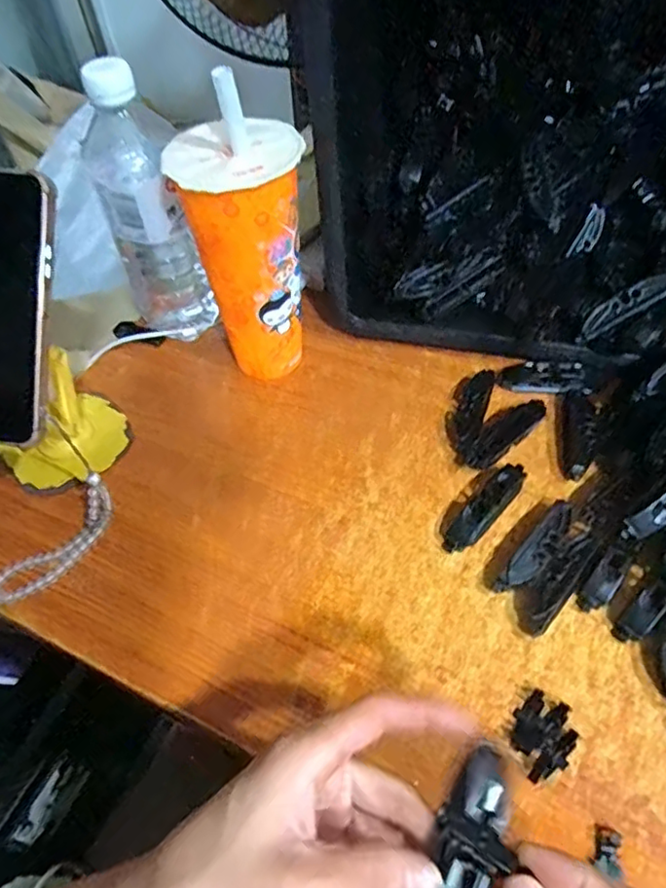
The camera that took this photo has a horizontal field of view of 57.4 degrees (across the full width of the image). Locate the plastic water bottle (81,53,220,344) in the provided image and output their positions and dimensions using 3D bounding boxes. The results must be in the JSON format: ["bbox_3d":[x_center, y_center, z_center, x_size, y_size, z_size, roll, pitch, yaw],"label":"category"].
[{"bbox_3d":[-0.146,-0.182,0.482,0.065,0.204,0.075,-26,55,-15],"label":"plastic water bottle"}]

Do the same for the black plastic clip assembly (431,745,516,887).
[{"bbox_3d":[0.050,0.154,0.224,0.025,0.015,0.076,16,73,16],"label":"black plastic clip assembly"}]

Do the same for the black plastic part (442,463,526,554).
[{"bbox_3d":[0.102,0.042,0.408,0.019,0.018,0.076,35,62,27],"label":"black plastic part"}]

